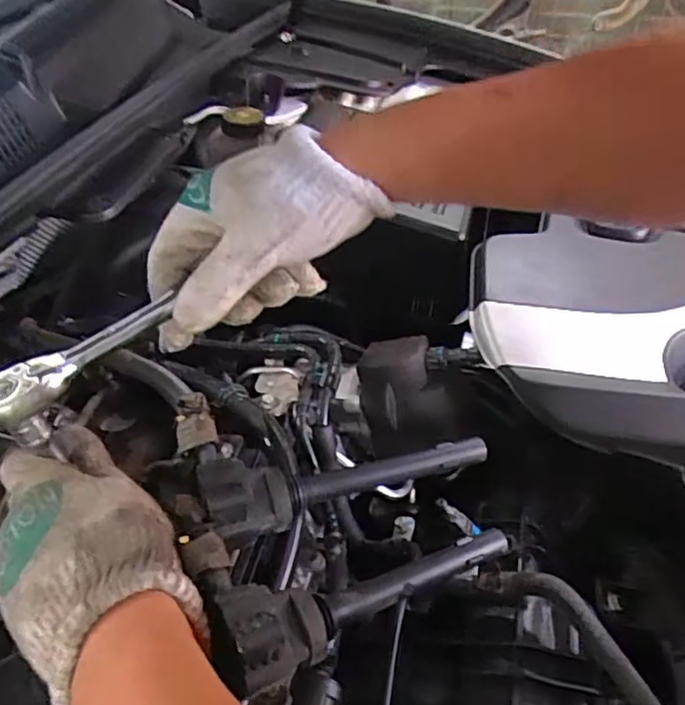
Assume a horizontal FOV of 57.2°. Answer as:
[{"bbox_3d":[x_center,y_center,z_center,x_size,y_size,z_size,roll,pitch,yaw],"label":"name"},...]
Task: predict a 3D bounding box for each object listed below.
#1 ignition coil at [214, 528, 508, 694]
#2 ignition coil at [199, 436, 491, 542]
[{"bbox_3d":[0.018,0.123,0.337,0.184,0.025,0.047,-4,38,-37],"label":"ignition coil"},{"bbox_3d":[0.003,0.073,0.384,0.184,0.031,0.055,-4,42,-24],"label":"ignition coil"}]

